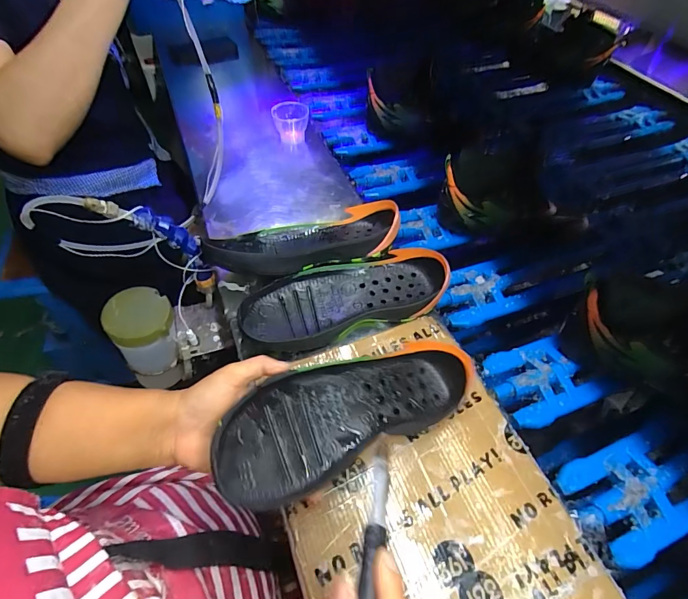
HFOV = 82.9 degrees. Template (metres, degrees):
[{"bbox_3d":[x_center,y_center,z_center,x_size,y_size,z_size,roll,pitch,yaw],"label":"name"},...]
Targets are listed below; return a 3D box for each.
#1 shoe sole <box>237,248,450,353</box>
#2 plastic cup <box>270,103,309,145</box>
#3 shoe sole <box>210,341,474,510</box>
[{"bbox_3d":[0.002,-0.005,0.460,0.239,0.042,0.091,-16,54,-13],"label":"shoe sole"},{"bbox_3d":[-0.095,-0.312,0.699,0.061,0.059,0.055,-10,55,-10],"label":"plastic cup"},{"bbox_3d":[0.010,0.092,0.344,0.249,0.037,0.084,-14,52,-29],"label":"shoe sole"}]

